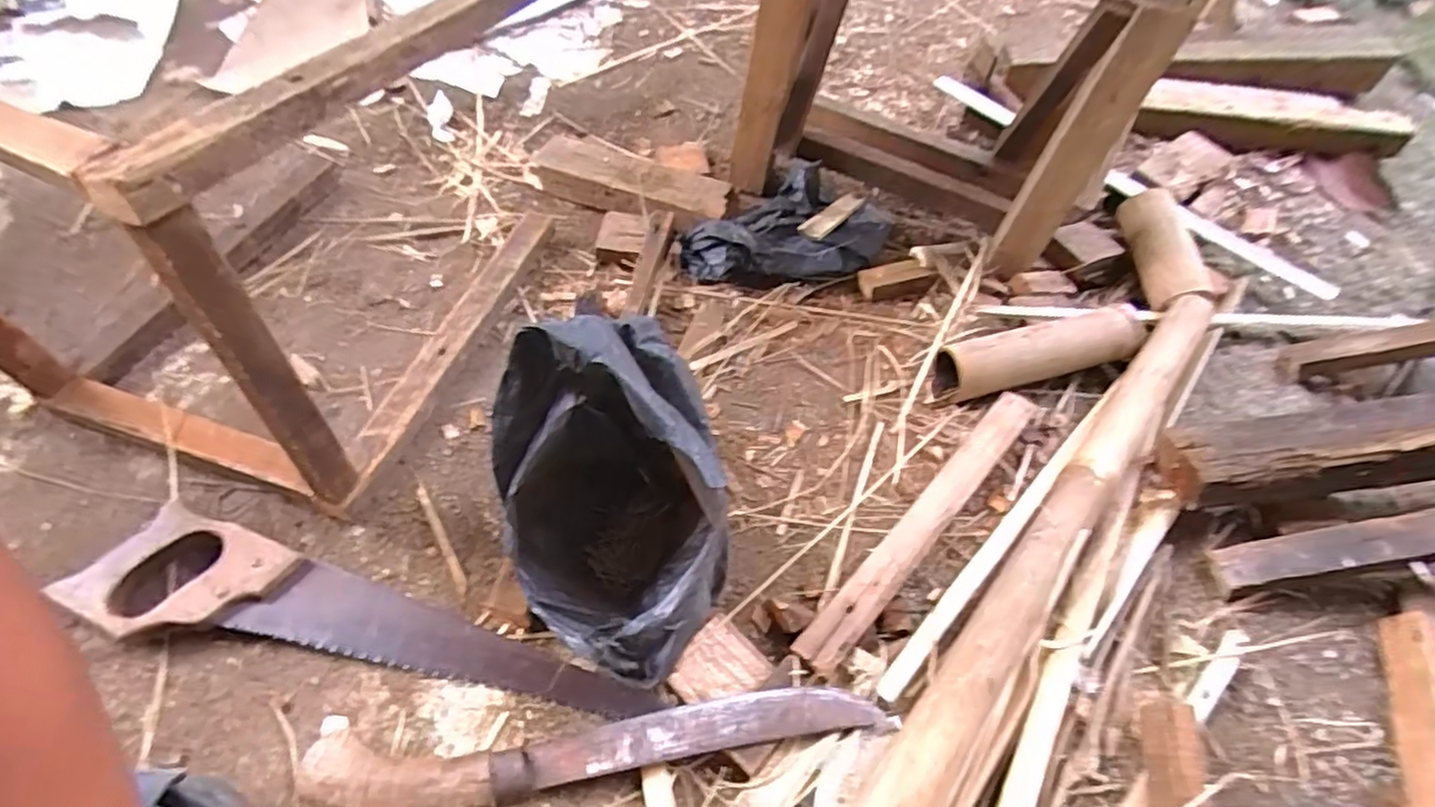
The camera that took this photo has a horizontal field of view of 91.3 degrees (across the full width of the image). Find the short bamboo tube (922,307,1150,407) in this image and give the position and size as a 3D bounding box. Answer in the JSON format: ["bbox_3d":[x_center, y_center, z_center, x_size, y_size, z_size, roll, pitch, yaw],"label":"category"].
[{"bbox_3d":[0.294,-0.046,0.640,0.208,0.050,0.050,-11,57,-10],"label":"short bamboo tube"}]

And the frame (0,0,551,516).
[{"bbox_3d":[-0.344,-0.168,0.550,0.313,0.295,0.374,19,57,10],"label":"frame"}]

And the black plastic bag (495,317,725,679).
[{"bbox_3d":[-0.069,0.070,0.468,0.139,0.181,0.212,-13,58,-12],"label":"black plastic bag"}]

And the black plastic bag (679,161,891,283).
[{"bbox_3d":[0.068,-0.185,0.713,0.209,0.075,0.111,-6,56,-8],"label":"black plastic bag"}]

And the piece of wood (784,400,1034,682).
[{"bbox_3d":[0.166,0.092,0.559,0.031,0.023,0.304,38,62,21],"label":"piece of wood"}]

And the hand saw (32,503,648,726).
[{"bbox_3d":[-0.244,0.155,0.490,0.403,0.029,0.079,12,56,5],"label":"hand saw"}]

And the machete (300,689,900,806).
[{"bbox_3d":[-0.072,0.221,0.456,0.368,0.029,0.057,-4,56,-6],"label":"machete"}]

